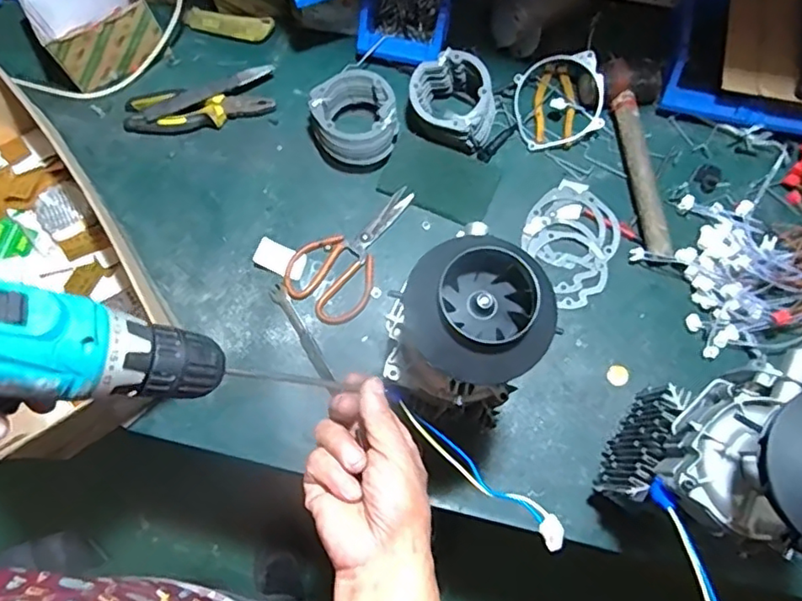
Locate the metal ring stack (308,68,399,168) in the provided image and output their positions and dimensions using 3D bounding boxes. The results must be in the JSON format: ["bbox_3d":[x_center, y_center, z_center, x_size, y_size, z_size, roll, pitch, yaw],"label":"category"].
[{"bbox_3d":[-0.057,-0.234,0.770,0.111,0.063,0.116,-14,73,-4],"label":"metal ring stack"}]

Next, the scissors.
[{"bbox_3d":[-0.057,-0.067,0.751,0.105,0.010,0.193,35,76,11],"label":"scissors"}]

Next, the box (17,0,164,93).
[{"bbox_3d":[-0.409,-0.374,0.802,0.151,0.093,0.118,-28,74,-8],"label":"box"}]

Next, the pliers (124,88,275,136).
[{"bbox_3d":[-0.276,-0.263,0.807,0.202,0.021,0.065,-5,72,-1],"label":"pliers"}]

